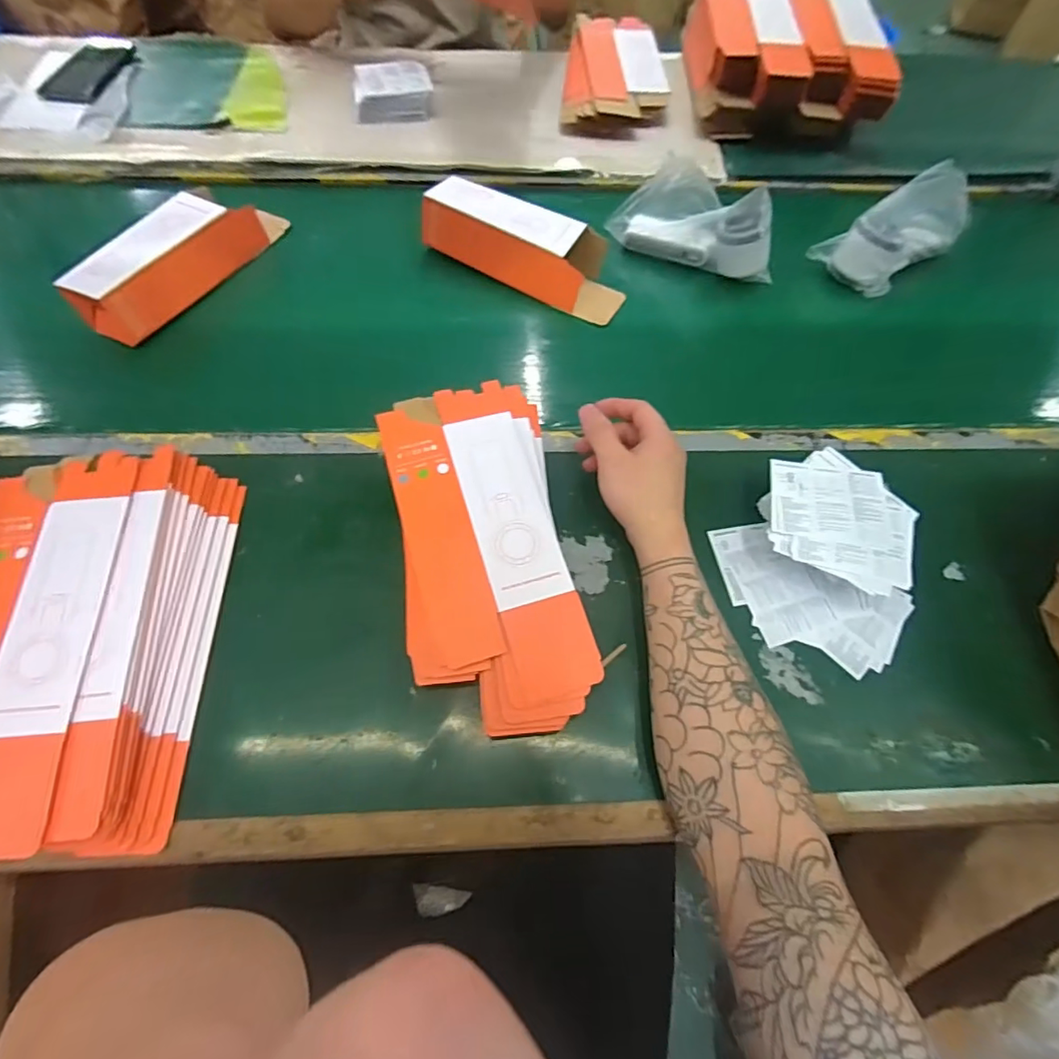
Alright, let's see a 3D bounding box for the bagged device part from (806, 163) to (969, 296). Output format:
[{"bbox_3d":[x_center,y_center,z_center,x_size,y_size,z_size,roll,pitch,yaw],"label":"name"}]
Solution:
[{"bbox_3d":[0.438,-0.354,0.649,0.157,0.095,0.087,-30,69,-17],"label":"bagged device part"}]

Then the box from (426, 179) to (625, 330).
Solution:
[{"bbox_3d":[-0.006,-0.330,0.619,0.240,0.058,0.078,28,65,10],"label":"box"}]

